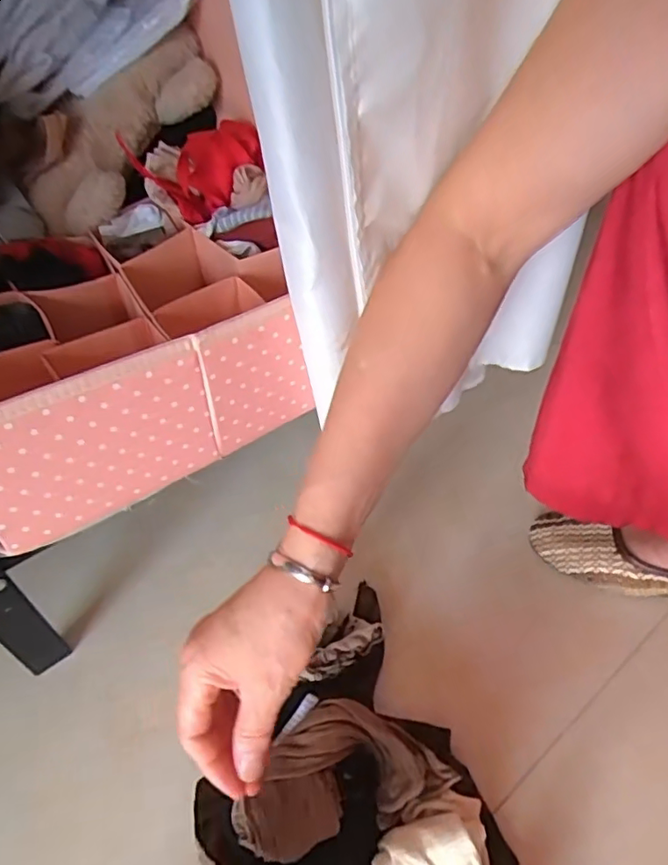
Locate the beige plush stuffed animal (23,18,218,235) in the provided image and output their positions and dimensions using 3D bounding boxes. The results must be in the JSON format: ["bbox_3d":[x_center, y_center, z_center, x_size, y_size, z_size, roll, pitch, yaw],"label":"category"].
[{"bbox_3d":[-0.181,-0.263,0.484,0.078,0.062,0.210,35,84,28],"label":"beige plush stuffed animal"}]

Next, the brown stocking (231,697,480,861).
[{"bbox_3d":[0.006,0.217,0.371,0.137,0.035,0.075,-11,48,-10],"label":"brown stocking"}]

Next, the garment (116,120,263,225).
[{"bbox_3d":[-0.109,-0.211,0.471,0.109,0.061,0.041,-22,51,-19],"label":"garment"}]

